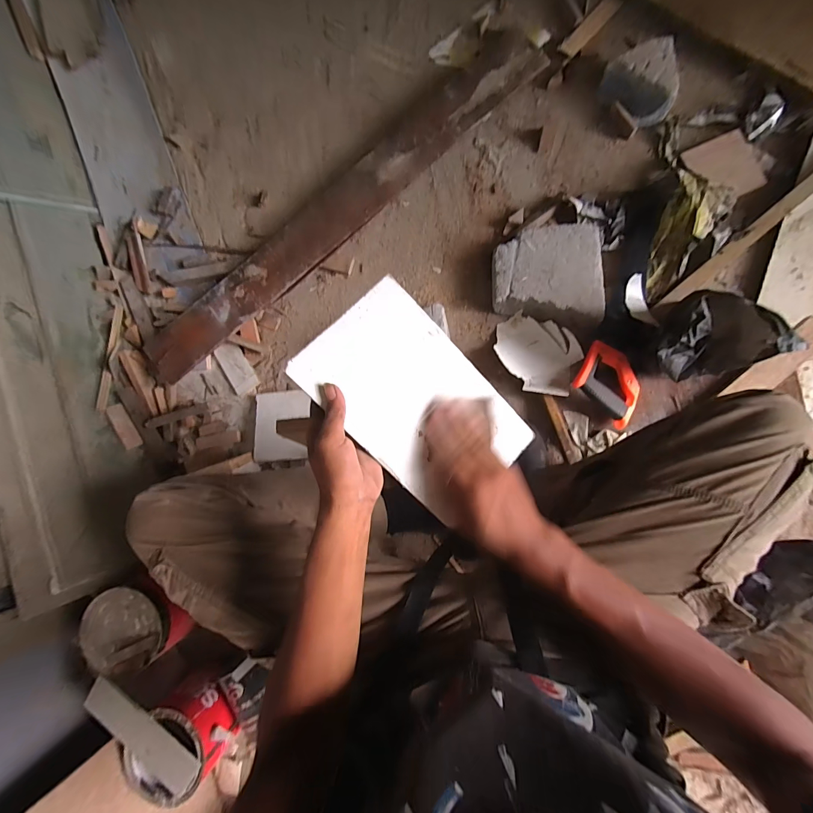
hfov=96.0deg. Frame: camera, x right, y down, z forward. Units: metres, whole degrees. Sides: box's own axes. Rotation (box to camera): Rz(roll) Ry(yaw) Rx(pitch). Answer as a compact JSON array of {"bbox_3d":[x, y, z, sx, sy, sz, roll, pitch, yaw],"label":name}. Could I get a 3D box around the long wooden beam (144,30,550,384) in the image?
[{"bbox_3d":[-0.154,-0.447,0.808,1.081,0.045,0.166,-41,72,0],"label":"long wooden beam"}]

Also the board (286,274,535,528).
[{"bbox_3d":[0.015,-0.003,0.393,0.240,0.009,0.148,46,79,-10],"label":"board"}]

